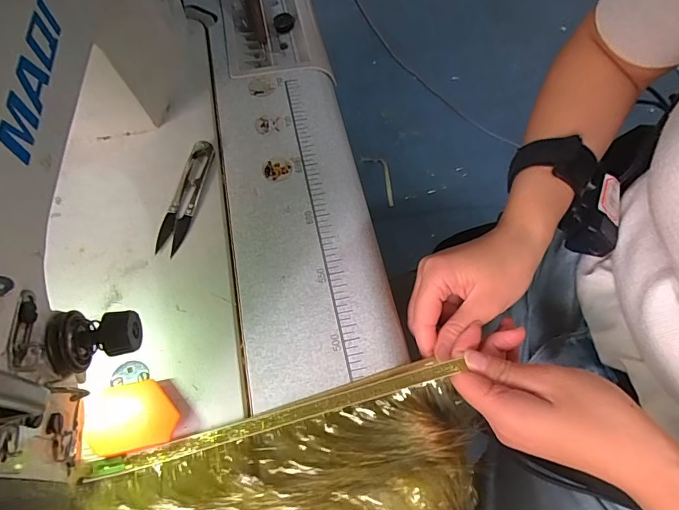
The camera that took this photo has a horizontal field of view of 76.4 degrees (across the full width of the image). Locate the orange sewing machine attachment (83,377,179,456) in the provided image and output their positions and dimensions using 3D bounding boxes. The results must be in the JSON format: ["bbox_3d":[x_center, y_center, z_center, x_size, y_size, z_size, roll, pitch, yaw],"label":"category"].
[{"bbox_3d":[-0.124,0.099,0.265,0.050,0.011,0.039,-13,64,-6],"label":"orange sewing machine attachment"}]

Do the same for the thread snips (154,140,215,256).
[{"bbox_3d":[-0.121,-0.047,0.339,0.021,0.009,0.100,8,64,4],"label":"thread snips"}]

